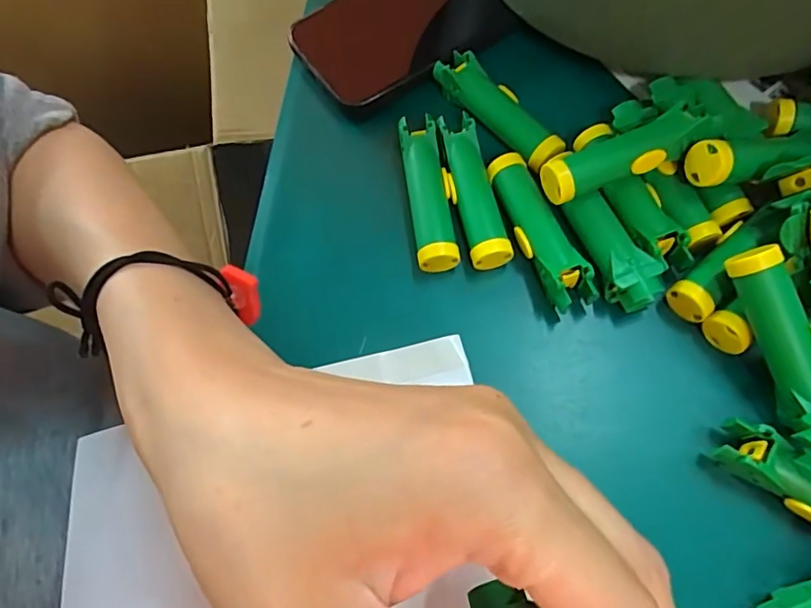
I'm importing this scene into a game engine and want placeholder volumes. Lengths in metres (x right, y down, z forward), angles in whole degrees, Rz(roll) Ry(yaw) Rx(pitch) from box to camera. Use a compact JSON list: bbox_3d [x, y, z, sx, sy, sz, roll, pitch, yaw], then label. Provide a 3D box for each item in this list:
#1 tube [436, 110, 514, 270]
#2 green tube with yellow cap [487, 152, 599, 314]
[{"bbox_3d":[0.034,-0.054,0.268,0.022,0.025,0.076,-13,68,-2],"label":"tube"},{"bbox_3d":[0.062,-0.033,0.258,0.019,0.025,0.080,-22,69,-6],"label":"green tube with yellow cap"}]

